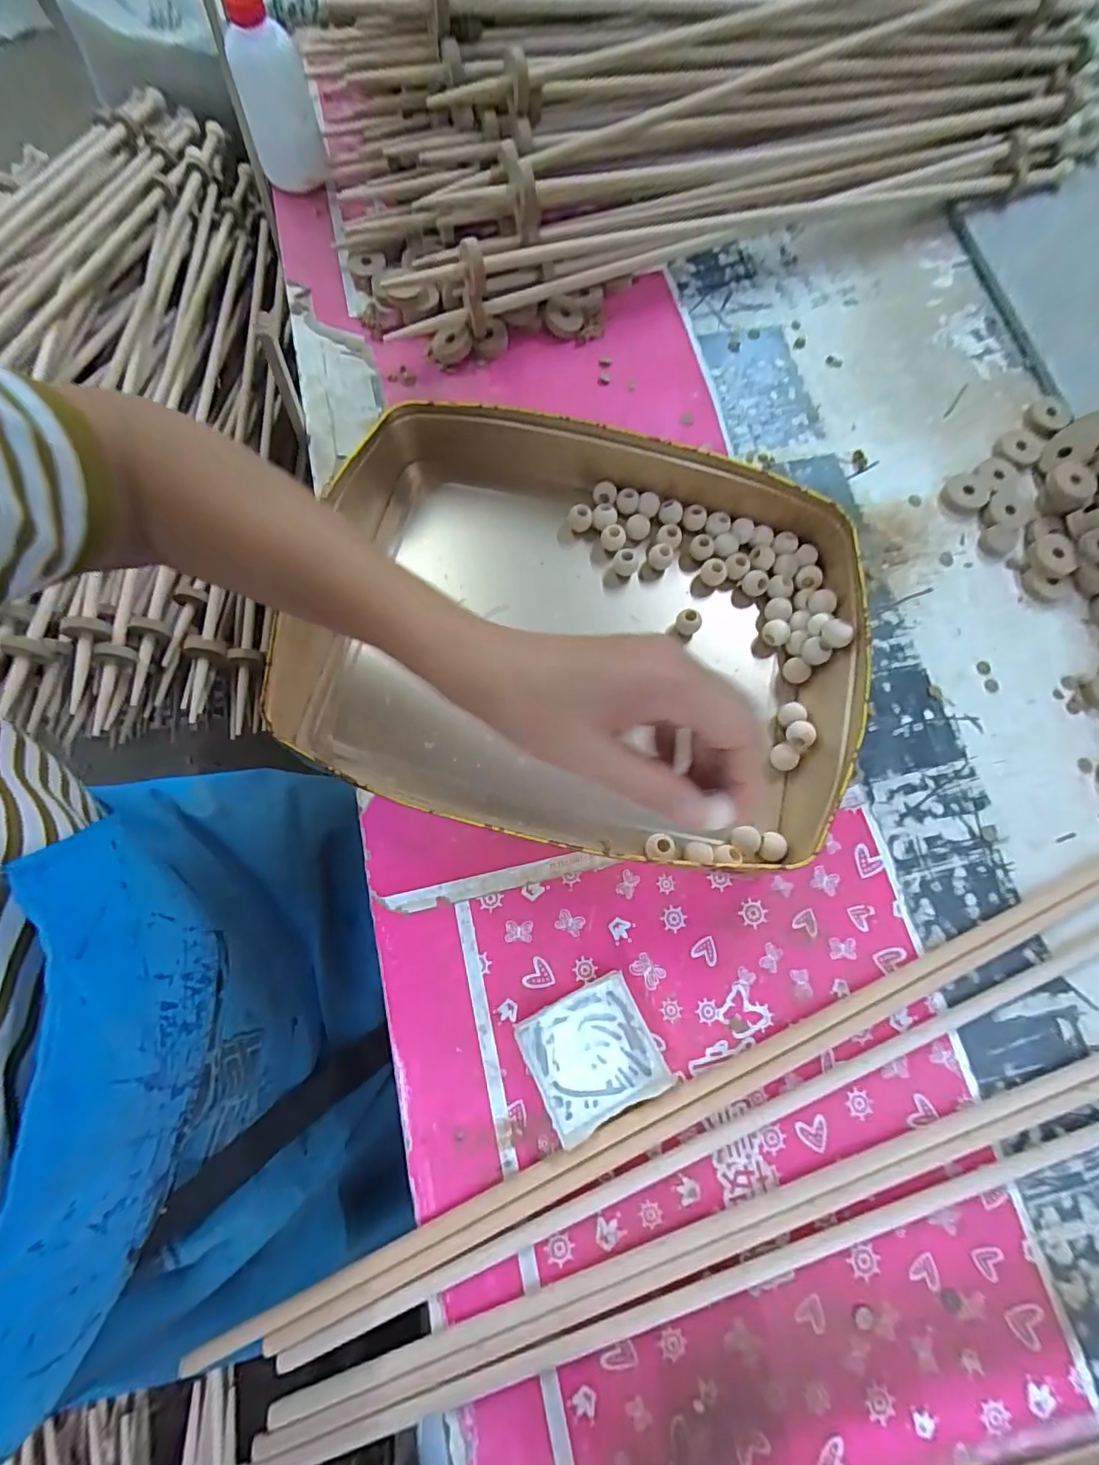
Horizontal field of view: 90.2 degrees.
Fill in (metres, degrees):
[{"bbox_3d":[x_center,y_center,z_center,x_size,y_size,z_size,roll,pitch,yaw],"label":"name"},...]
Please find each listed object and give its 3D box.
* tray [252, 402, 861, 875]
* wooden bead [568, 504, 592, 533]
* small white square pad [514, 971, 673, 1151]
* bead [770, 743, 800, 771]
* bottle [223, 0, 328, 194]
[{"bbox_3d":[0.018,-0.073,0.393,0.394,0.060,0.295,12,74,1],"label":"tray"},{"bbox_3d":[0.024,-0.168,0.432,0.019,0.018,0.015,9,74,0],"label":"wooden bead"},{"bbox_3d":[0.027,0.202,0.343,0.075,0.010,0.073,-24,76,-9],"label":"small white square pad"},{"bbox_3d":[0.169,0.018,0.393,0.016,0.014,0.019,-25,77,-9],"label":"bead"},{"bbox_3d":[-0.272,-0.635,0.518,0.068,0.178,0.082,-17,45,-7],"label":"bottle"}]

